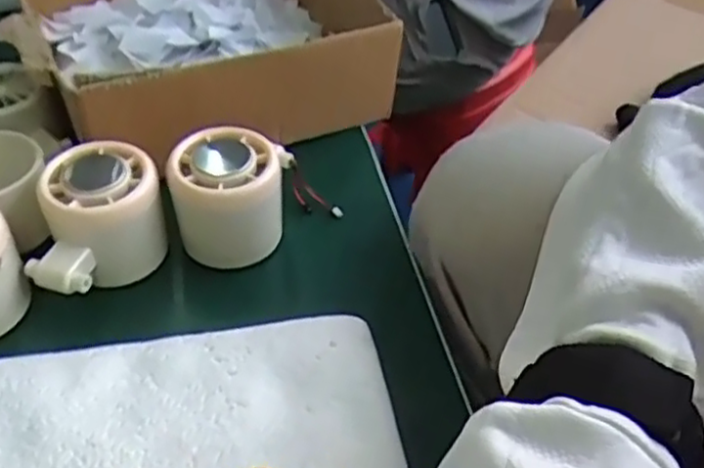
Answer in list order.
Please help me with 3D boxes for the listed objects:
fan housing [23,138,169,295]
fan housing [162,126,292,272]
[{"bbox_3d":[-0.124,-0.005,0.353,0.057,0.050,0.067,-2,46,-6],"label":"fan housing"},{"bbox_3d":[-0.064,-0.027,0.380,0.058,0.051,0.065,1,45,-3],"label":"fan housing"}]

